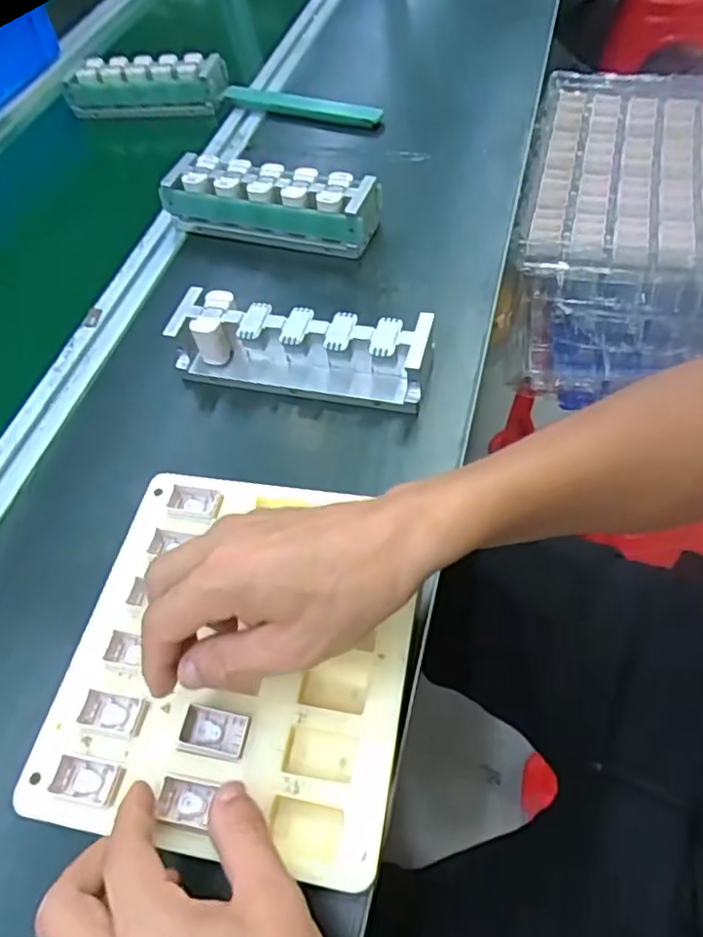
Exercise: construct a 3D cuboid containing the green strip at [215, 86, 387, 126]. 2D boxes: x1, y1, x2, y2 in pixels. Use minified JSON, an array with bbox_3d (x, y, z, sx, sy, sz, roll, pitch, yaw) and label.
[{"bbox_3d":[-0.058,-0.404,0.706,0.201,0.020,0.019,21,60,19],"label":"green strip"}]

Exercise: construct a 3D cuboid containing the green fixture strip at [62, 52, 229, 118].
[{"bbox_3d":[-0.247,-0.465,0.769,0.202,0.058,0.045,7,56,10],"label":"green fixture strip"}]

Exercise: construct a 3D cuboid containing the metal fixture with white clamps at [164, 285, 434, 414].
[{"bbox_3d":[-0.037,-0.089,0.466,0.189,0.049,0.064,8,56,11],"label":"metal fixture with white clamps"}]

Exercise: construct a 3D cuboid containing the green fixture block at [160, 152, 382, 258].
[{"bbox_3d":[-0.074,-0.238,0.571,0.193,0.050,0.054,13,57,14],"label":"green fixture block"}]

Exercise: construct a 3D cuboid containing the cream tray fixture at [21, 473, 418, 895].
[{"bbox_3d":[-0.061,0.093,0.342,0.180,0.012,0.196,6,56,10],"label":"cream tray fixture"}]

